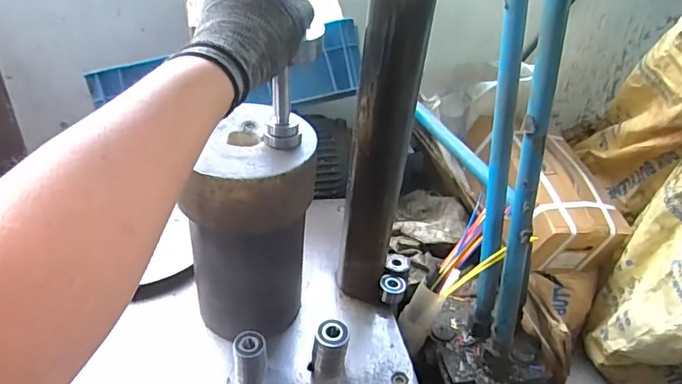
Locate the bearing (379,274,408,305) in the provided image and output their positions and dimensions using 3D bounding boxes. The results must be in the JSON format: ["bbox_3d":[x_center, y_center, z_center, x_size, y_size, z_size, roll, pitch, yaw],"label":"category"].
[{"bbox_3d":[0.070,0.133,0.686,0.034,0.025,0.030,12,37,8],"label":"bearing"}]

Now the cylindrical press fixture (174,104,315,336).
[{"bbox_3d":[-0.099,0.048,0.573,0.125,0.241,0.138,6,37,-1],"label":"cylindrical press fixture"}]

